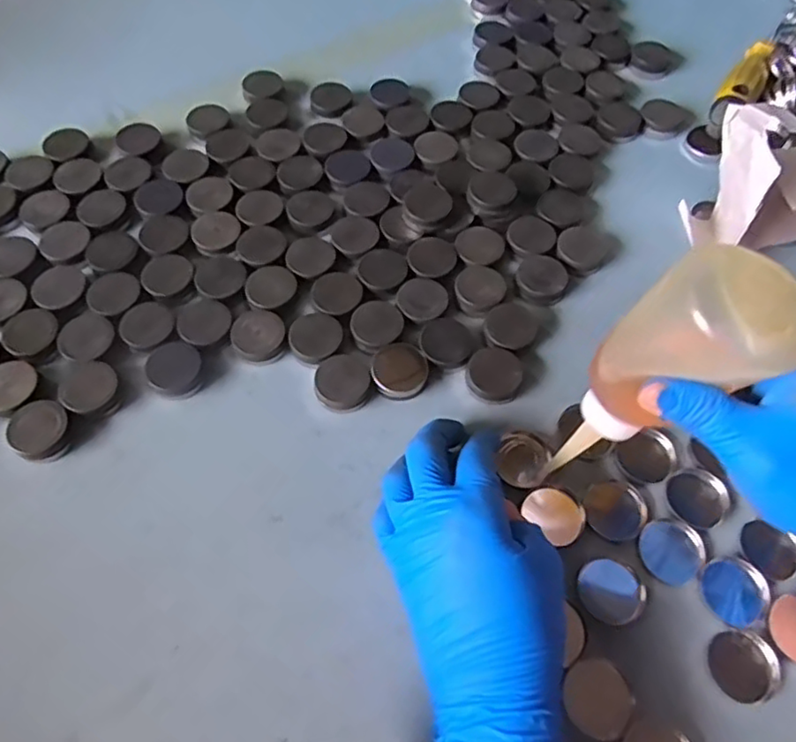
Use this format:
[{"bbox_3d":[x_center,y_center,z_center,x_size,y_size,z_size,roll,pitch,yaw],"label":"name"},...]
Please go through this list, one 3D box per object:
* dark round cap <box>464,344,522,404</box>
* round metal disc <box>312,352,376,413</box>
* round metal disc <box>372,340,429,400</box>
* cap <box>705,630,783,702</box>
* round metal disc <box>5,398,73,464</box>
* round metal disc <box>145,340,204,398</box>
[{"bbox_3d":[0.058,0.003,0.376,0.032,0.013,0.037,5,61,1],"label":"dark round cap"},{"bbox_3d":[-0.033,0.007,0.370,0.033,0.010,0.032,1,61,-1],"label":"round metal disc"},{"bbox_3d":[0.001,-0.001,0.373,0.033,0.005,0.034,0,70,0],"label":"round metal disc"},{"bbox_3d":[0.169,0.144,0.304,0.033,0.005,0.031,1,61,-1],"label":"cap"},{"bbox_3d":[-0.199,0.033,0.345,0.032,0.013,0.031,1,61,-1],"label":"round metal disc"},{"bbox_3d":[-0.134,0.000,0.373,0.031,0.013,0.034,1,61,-1],"label":"round metal disc"}]

